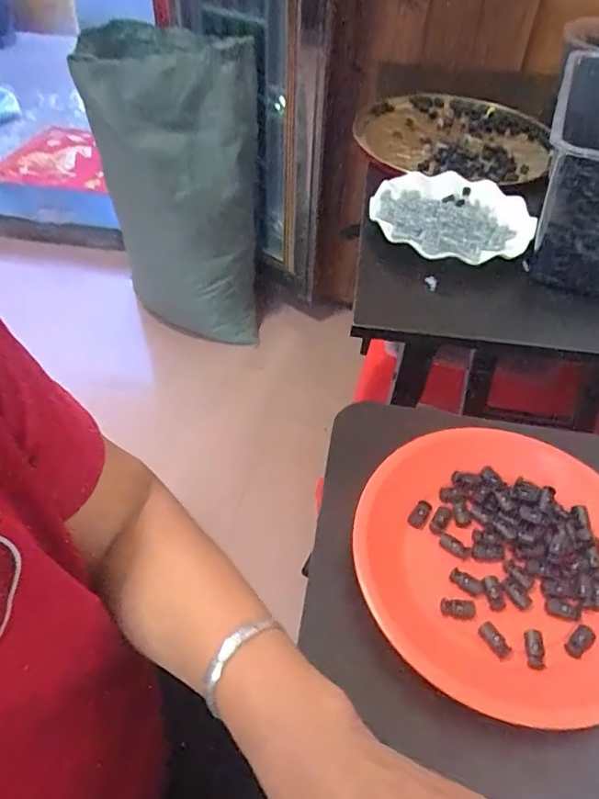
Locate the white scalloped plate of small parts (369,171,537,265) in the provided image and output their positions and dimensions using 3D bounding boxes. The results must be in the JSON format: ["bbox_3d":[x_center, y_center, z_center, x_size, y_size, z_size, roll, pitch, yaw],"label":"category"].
[{"bbox_3d":[0.180,-0.221,0.645,0.178,0.014,0.184,1,48,-1],"label":"white scalloped plate of small parts"}]

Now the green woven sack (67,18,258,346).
[{"bbox_3d":[-0.299,-0.509,1.441,0.367,0.744,0.190,-4,48,-6],"label":"green woven sack"}]

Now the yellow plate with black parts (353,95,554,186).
[{"bbox_3d":[0.231,-0.394,0.837,0.278,0.042,0.290,1,48,-1],"label":"yellow plate with black parts"}]

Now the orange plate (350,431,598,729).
[{"bbox_3d":[0.135,0.105,0.359,0.193,0.028,0.185,1,48,-1],"label":"orange plate"}]

